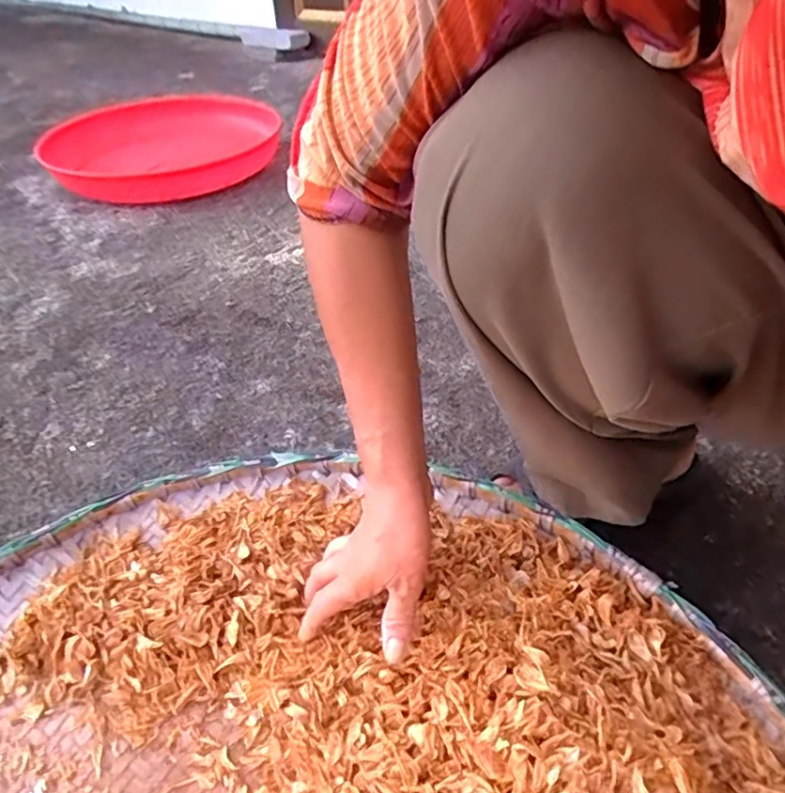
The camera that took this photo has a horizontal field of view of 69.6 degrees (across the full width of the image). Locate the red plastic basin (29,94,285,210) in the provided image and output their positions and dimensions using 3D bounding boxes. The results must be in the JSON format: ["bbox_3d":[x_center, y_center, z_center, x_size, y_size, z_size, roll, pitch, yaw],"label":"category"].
[{"bbox_3d":[-0.538,-0.590,1.346,0.509,0.144,0.574,-6,36,-7],"label":"red plastic basin"}]

